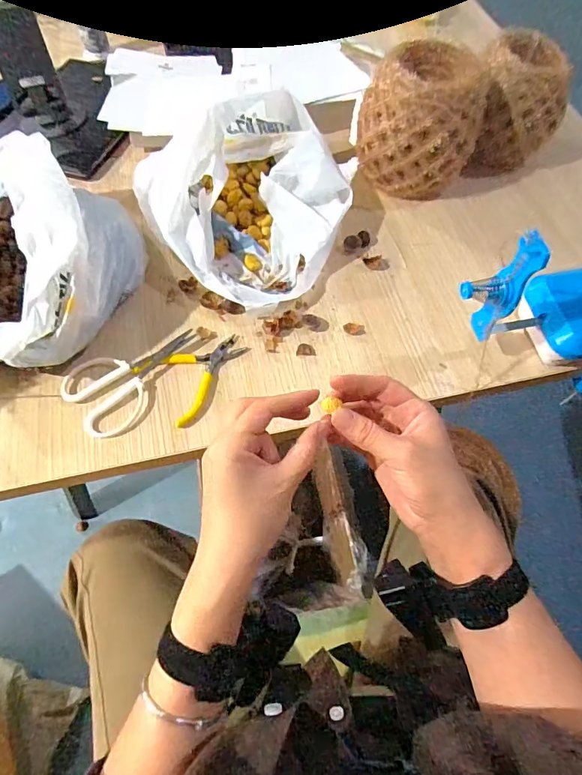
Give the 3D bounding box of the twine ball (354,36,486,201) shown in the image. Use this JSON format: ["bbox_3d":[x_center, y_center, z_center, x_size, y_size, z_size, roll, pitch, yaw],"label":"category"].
[{"bbox_3d":[0.160,-0.337,0.560,0.145,0.129,0.123,3,62,0],"label":"twine ball"}]

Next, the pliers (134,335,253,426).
[{"bbox_3d":[-0.099,-0.022,0.468,0.106,0.006,0.081,-40,70,-19],"label":"pliers"}]

